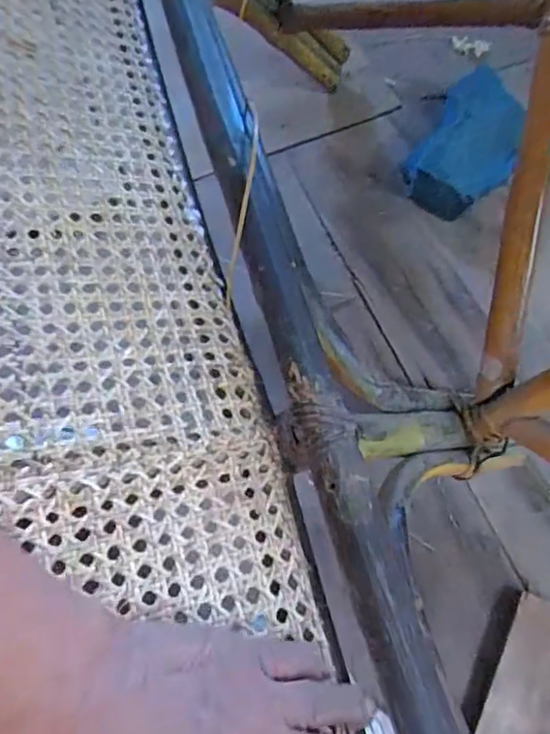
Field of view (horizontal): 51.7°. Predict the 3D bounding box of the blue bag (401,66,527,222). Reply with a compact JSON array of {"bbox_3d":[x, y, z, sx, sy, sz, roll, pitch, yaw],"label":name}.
[{"bbox_3d":[0.245,-0.283,0.716,0.125,0.098,0.193,27,70,12],"label":"blue bag"}]

